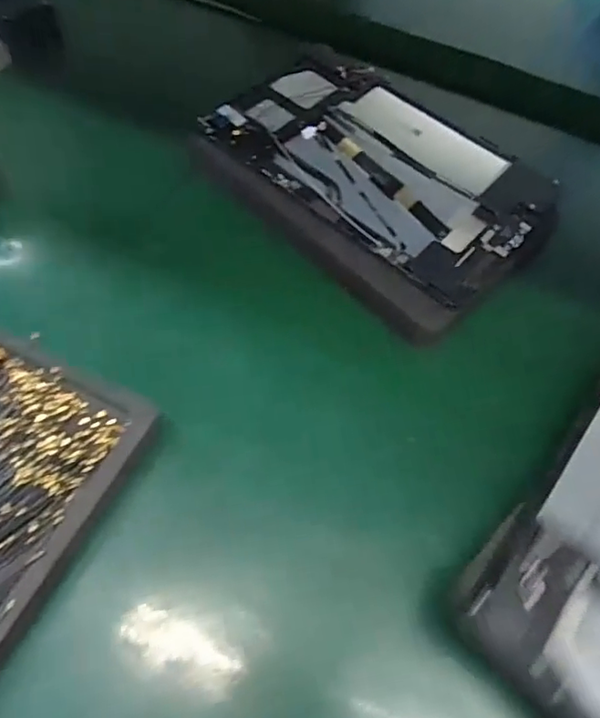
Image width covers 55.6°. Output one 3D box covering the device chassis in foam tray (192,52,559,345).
[{"bbox_3d":[0.055,-0.140,0.421,0.179,0.020,0.248,-40,70,-21],"label":"device chassis in foam tray"}]

